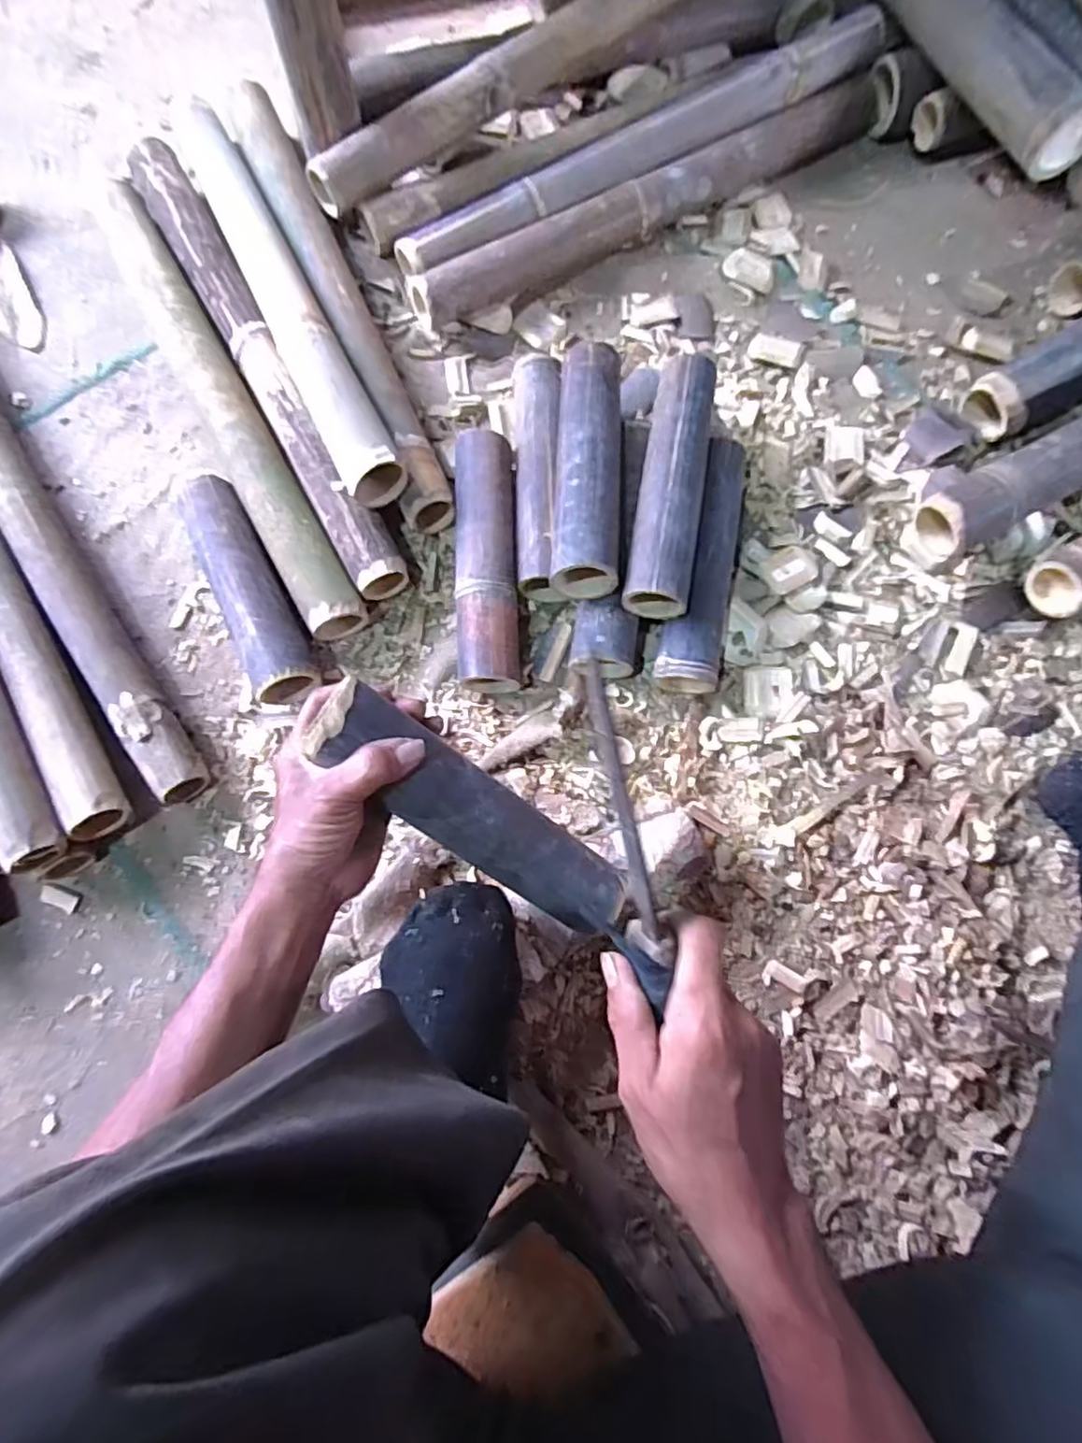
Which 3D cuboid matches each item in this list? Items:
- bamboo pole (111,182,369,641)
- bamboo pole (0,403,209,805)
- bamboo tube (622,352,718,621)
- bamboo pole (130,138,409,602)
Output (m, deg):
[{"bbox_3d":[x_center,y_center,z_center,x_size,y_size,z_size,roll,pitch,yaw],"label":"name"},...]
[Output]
[{"bbox_3d":[-0.348,-0.352,0.711,0.062,0.062,0.625,-29,76,-7],"label":"bamboo pole"},{"bbox_3d":[-0.515,-0.201,0.675,0.052,0.055,0.672,-34,77,-8],"label":"bamboo pole"},{"bbox_3d":[0.125,-0.227,0.621,0.059,0.043,0.256,9,75,3],"label":"bamboo tube"},{"bbox_3d":[-0.309,-0.398,0.723,0.058,0.063,0.631,-29,76,-7],"label":"bamboo pole"}]

